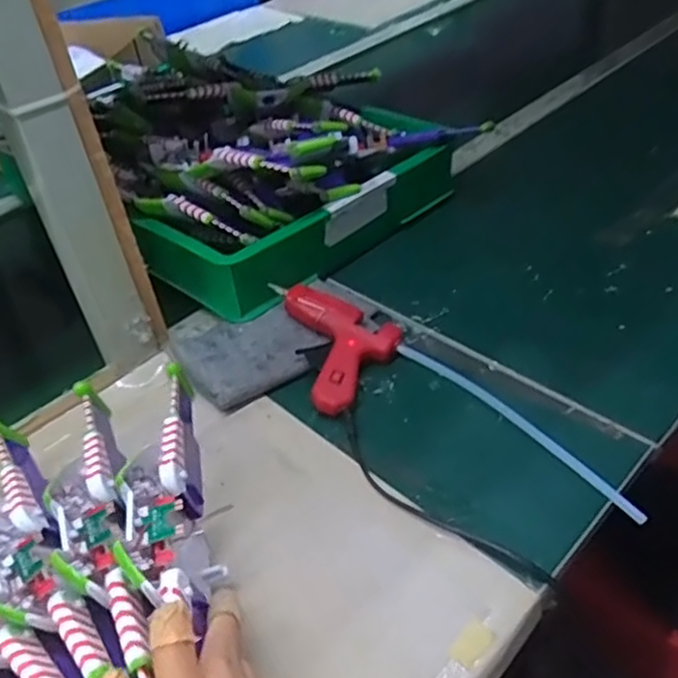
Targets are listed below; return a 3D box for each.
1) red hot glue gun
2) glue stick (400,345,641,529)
[{"bbox_3d":[0.006,-0.004,0.632,0.100,0.043,0.156,-17,41,-11],"label":"red hot glue gun"},{"bbox_3d":[0.141,0.067,0.560,0.019,0.012,0.252,-30,45,-25],"label":"glue stick"}]

